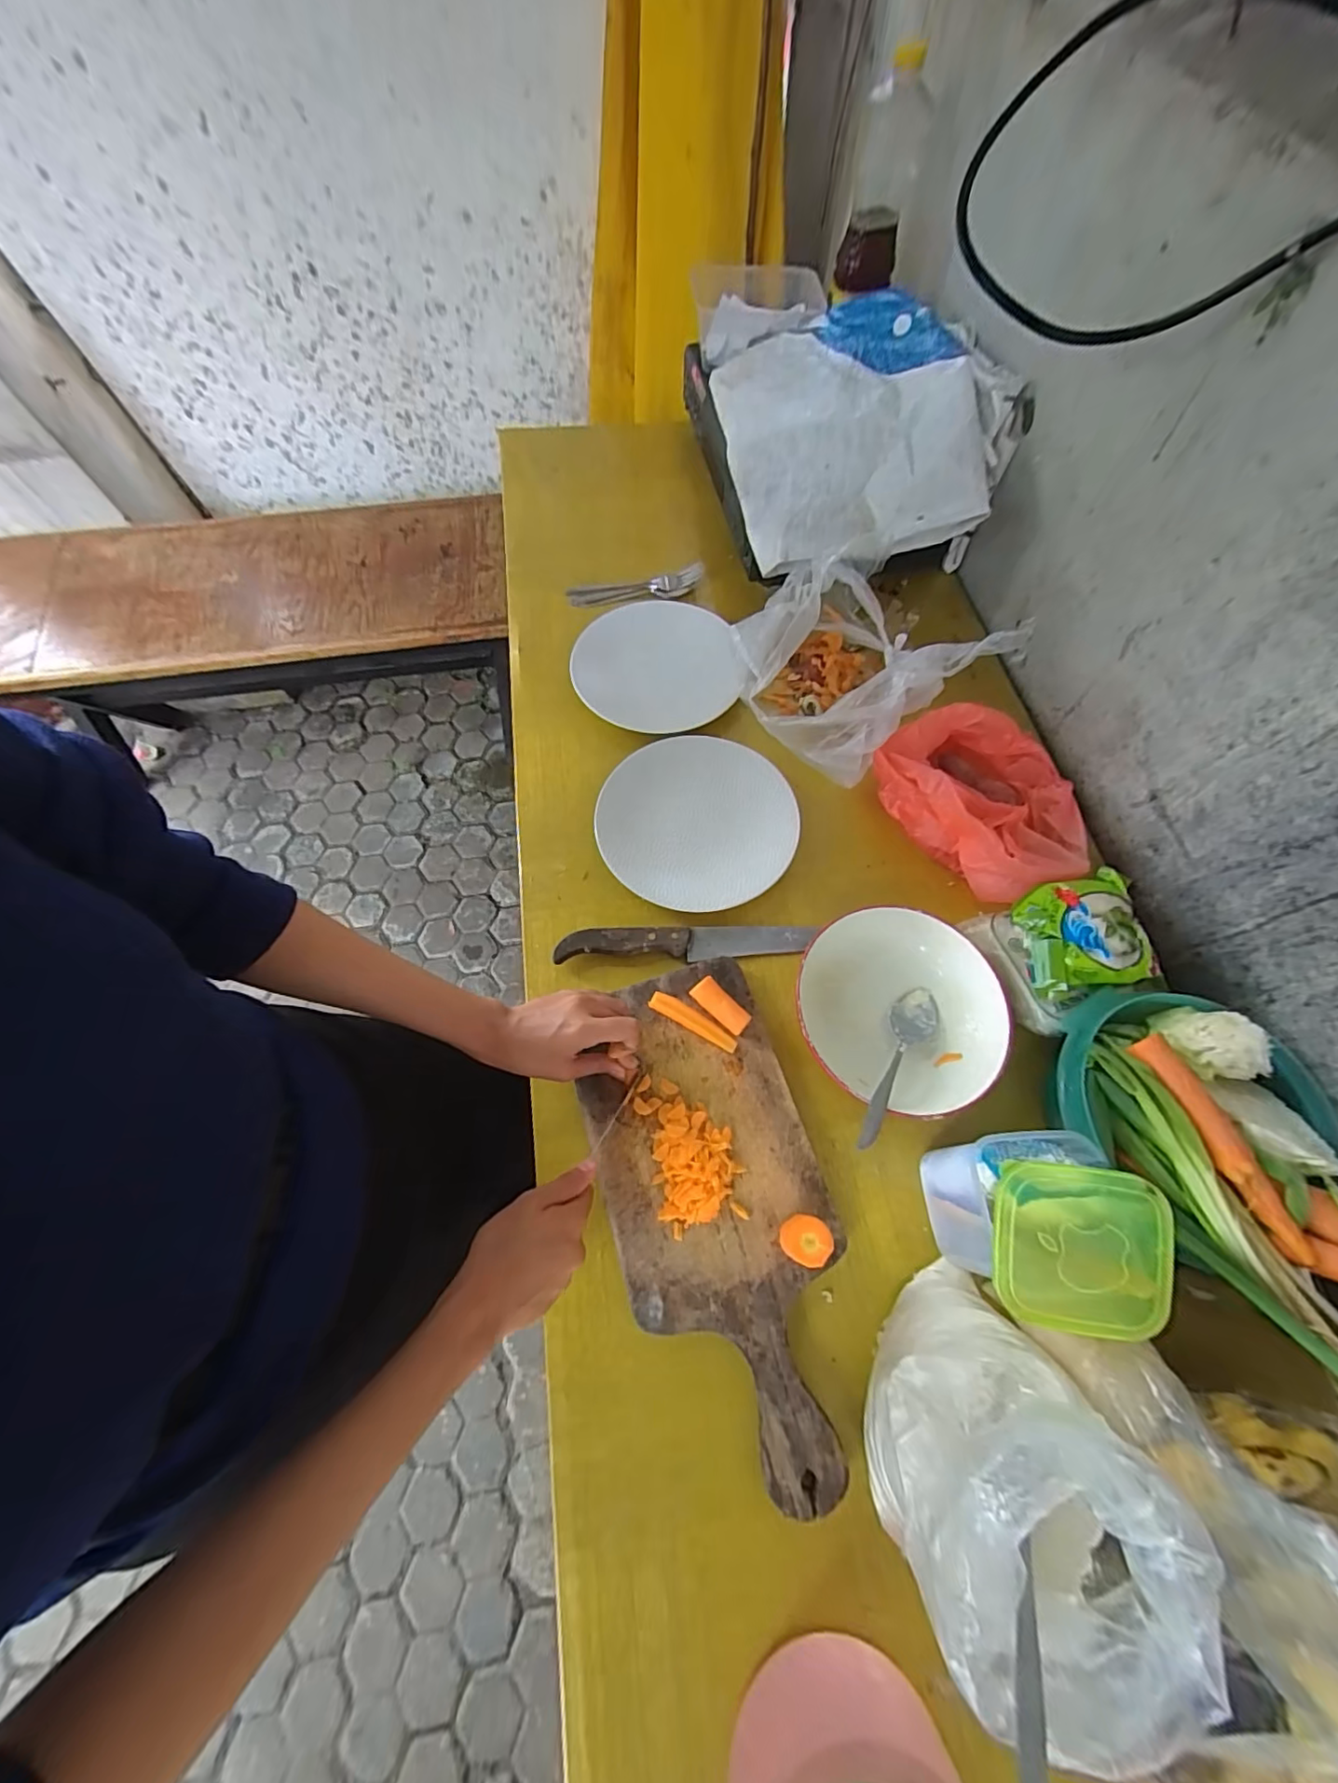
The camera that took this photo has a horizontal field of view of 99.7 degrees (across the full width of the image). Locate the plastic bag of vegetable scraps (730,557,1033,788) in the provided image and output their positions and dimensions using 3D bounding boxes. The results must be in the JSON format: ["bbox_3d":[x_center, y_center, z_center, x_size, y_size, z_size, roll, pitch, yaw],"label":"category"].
[{"bbox_3d":[0.202,-0.247,0.602,0.246,0.127,0.195,-32,69,-12],"label":"plastic bag of vegetable scraps"}]

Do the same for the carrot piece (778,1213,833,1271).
[{"bbox_3d":[0.096,0.249,0.407,0.030,0.052,0.029,-1,66,1],"label":"carrot piece"}]

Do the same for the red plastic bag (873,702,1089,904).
[{"bbox_3d":[0.319,-0.101,0.563,0.156,0.068,0.203,-39,71,-15],"label":"red plastic bag"}]

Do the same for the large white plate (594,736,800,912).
[{"bbox_3d":[0.028,-0.072,0.576,0.193,0.031,0.195,-1,66,1],"label":"large white plate"}]

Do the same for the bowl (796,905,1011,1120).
[{"bbox_3d":[0.198,0.100,0.493,0.167,0.053,0.177,-1,66,1],"label":"bowl"}]

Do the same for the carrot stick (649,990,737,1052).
[{"bbox_3d":[0.021,0.113,0.492,0.083,0.010,0.018,29,70,13],"label":"carrot stick"}]

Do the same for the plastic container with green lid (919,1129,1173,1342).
[{"bbox_3d":[0.246,0.227,0.391,0.093,0.137,0.108,0,66,2],"label":"plastic container with green lid"}]

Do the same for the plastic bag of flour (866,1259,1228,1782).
[{"bbox_3d":[0.179,0.330,0.323,0.116,0.176,0.137,-18,67,-6],"label":"plastic bag of flour"}]

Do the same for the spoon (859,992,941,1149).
[{"bbox_3d":[0.189,0.140,0.464,0.037,0.019,0.166,32,45,14],"label":"spoon"}]

